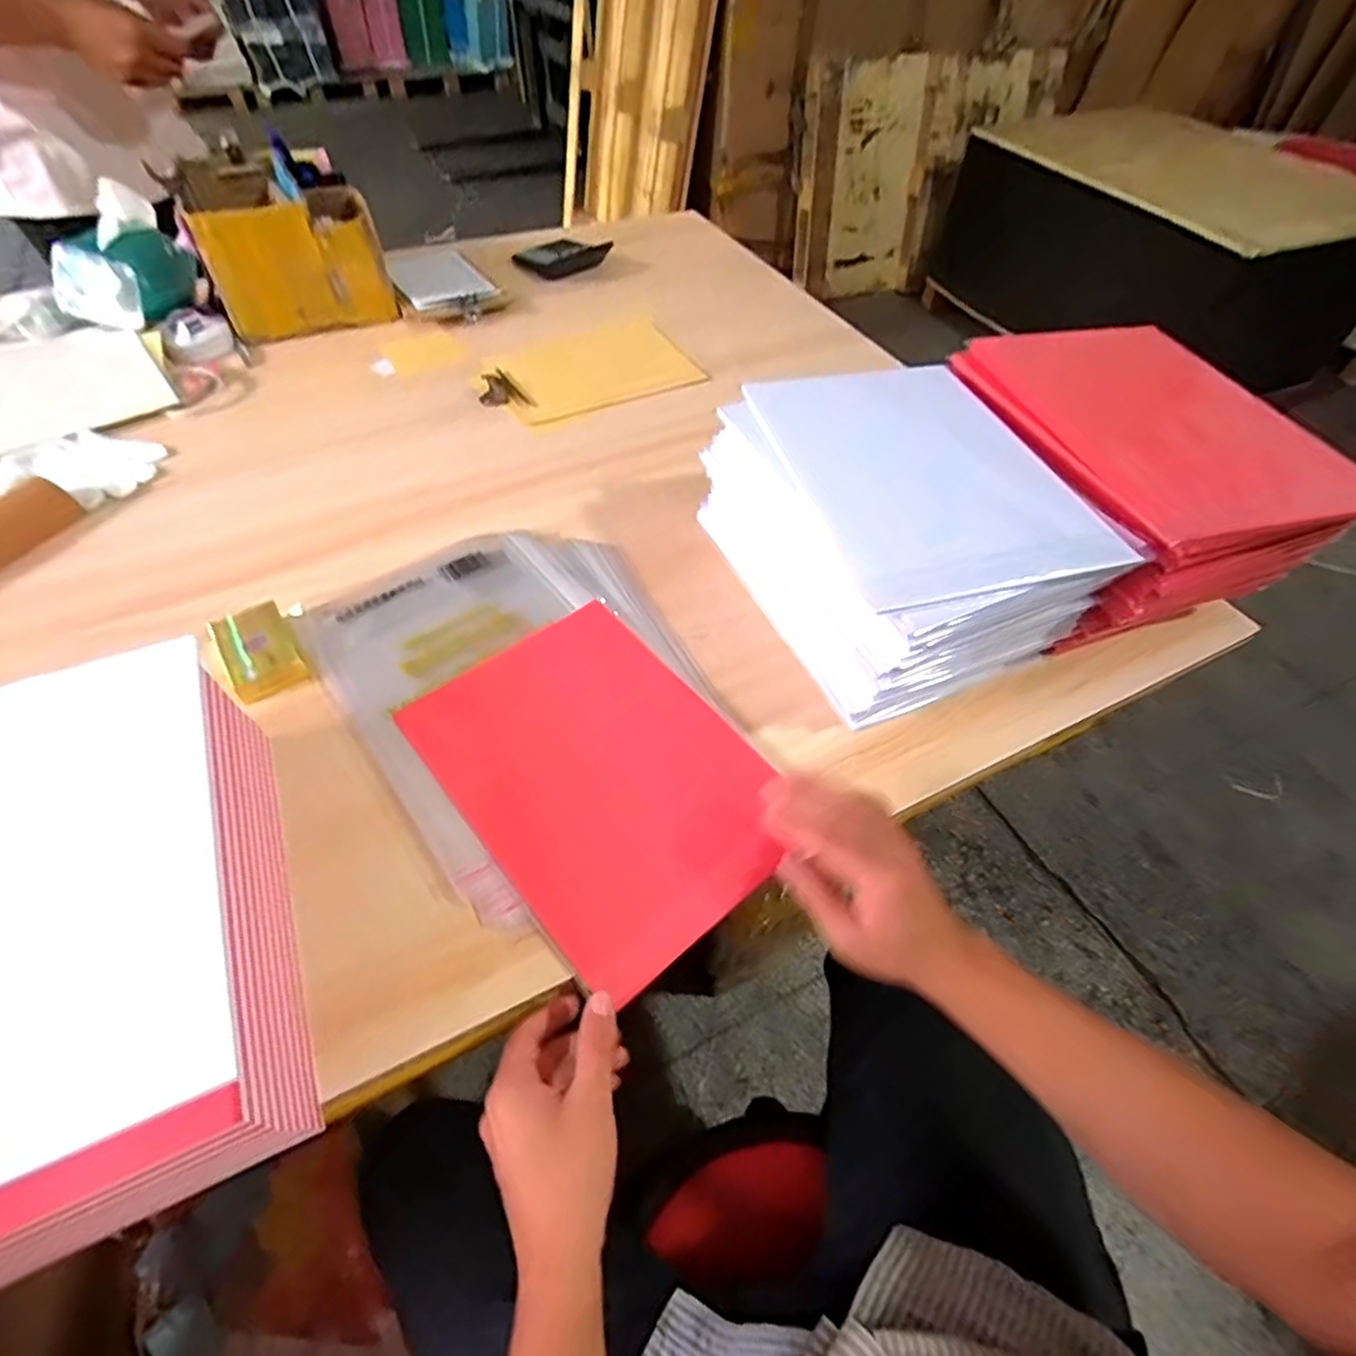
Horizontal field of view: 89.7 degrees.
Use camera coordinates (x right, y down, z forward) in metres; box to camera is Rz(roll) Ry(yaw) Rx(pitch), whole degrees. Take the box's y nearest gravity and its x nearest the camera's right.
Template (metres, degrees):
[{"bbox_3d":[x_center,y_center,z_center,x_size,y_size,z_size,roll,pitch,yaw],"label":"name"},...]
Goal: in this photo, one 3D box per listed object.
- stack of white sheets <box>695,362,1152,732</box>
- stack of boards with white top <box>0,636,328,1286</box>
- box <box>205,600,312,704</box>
[{"bbox_3d":[0.199,-0.132,0.607,0.249,0.153,0.291,-14,54,-13],"label":"stack of white sheets"},{"bbox_3d":[-0.350,0.148,0.389,0.203,0.135,0.310,-18,55,-16],"label":"stack of boards with white top"},{"bbox_3d":[-0.365,-0.028,0.589,0.056,0.026,0.093,-30,59,-23],"label":"box"}]

